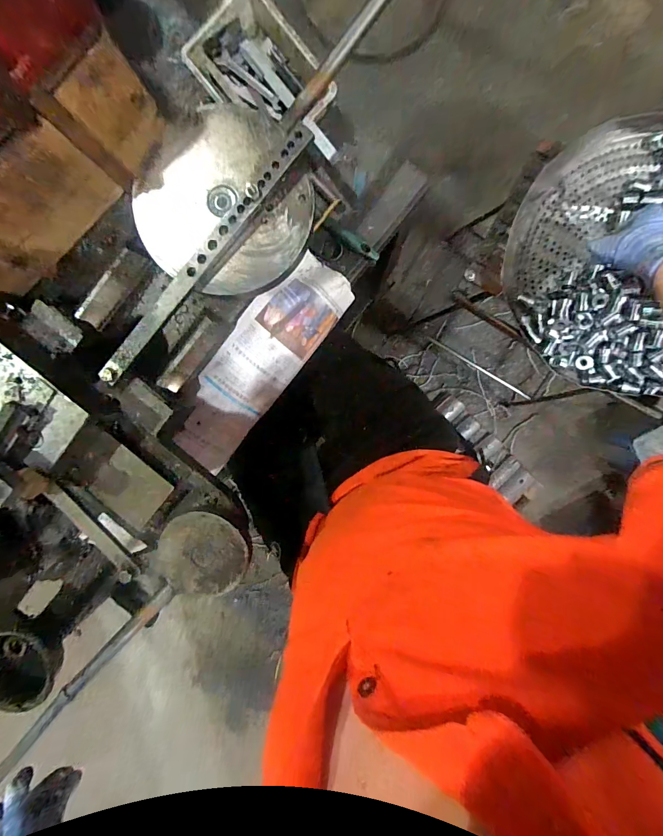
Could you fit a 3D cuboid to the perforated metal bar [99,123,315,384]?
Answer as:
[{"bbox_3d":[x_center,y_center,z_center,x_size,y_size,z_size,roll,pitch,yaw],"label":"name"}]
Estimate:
[{"bbox_3d":[-0.135,-0.165,0.383,0.022,0.013,0.327,43,95,-2],"label":"perforated metal bar"}]

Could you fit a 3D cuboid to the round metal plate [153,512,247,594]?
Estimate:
[{"bbox_3d":[-0.143,0.153,0.401,0.096,0.012,0.097,0,95,2],"label":"round metal plate"}]

